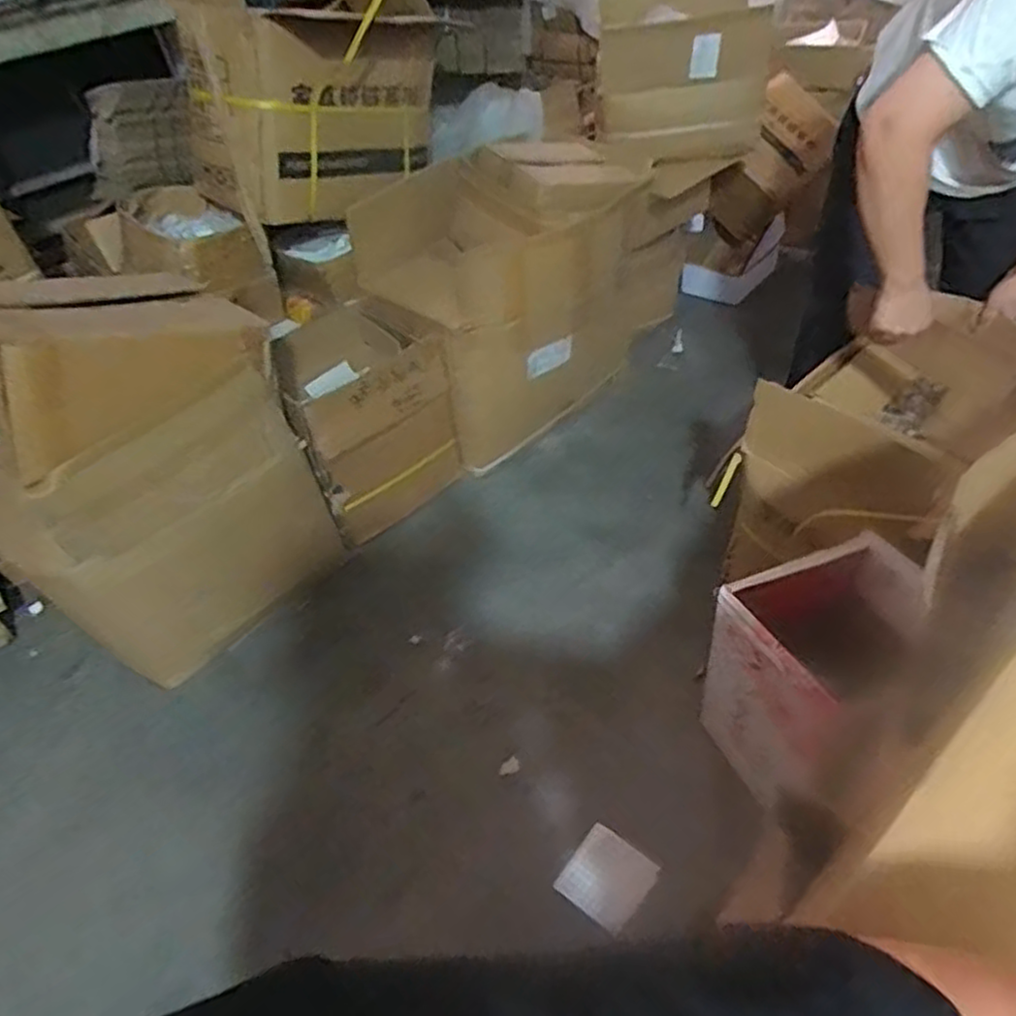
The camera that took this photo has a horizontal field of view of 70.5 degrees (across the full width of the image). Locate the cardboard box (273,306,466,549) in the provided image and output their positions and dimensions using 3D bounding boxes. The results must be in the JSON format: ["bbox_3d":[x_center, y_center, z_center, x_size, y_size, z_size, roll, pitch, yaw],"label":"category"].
[{"bbox_3d":[-0.356,-0.194,1.708,0.358,0.409,0.303,-34,51,-25],"label":"cardboard box"}]

